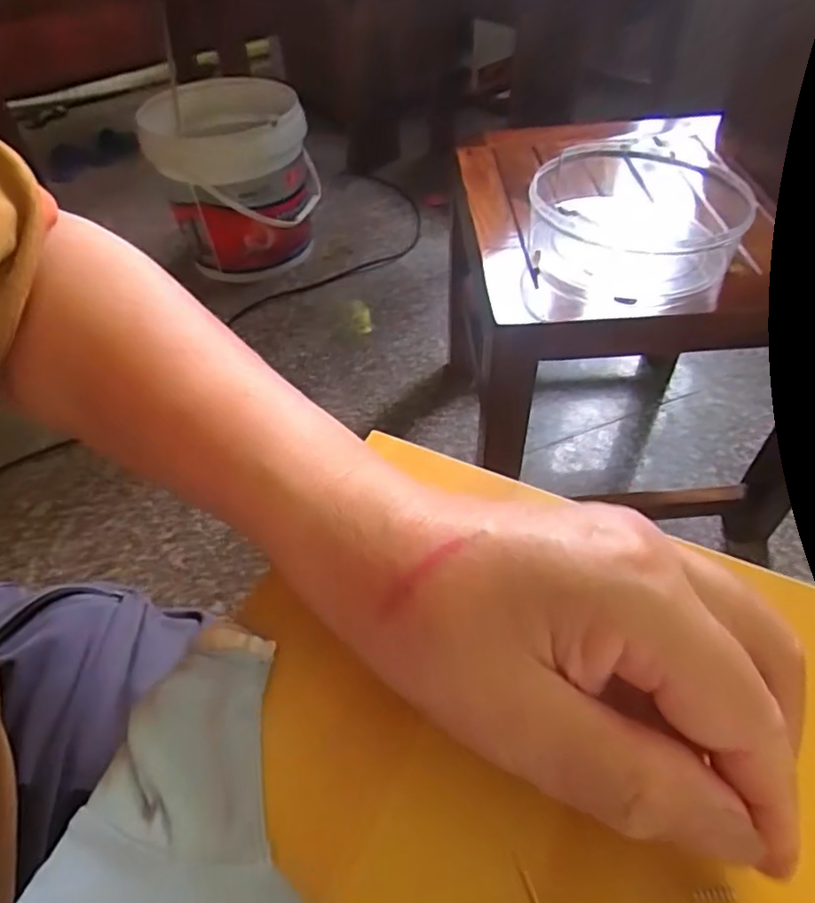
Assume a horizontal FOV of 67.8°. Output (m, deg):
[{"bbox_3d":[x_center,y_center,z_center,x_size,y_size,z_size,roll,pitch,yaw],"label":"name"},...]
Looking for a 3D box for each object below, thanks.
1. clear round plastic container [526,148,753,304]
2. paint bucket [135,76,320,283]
[{"bbox_3d":[0.220,-0.239,0.611,0.186,0.075,0.179,3,50,6],"label":"clear round plastic container"},{"bbox_3d":[-0.349,-0.571,1.264,0.305,0.267,0.295,-13,50,-8],"label":"paint bucket"}]

